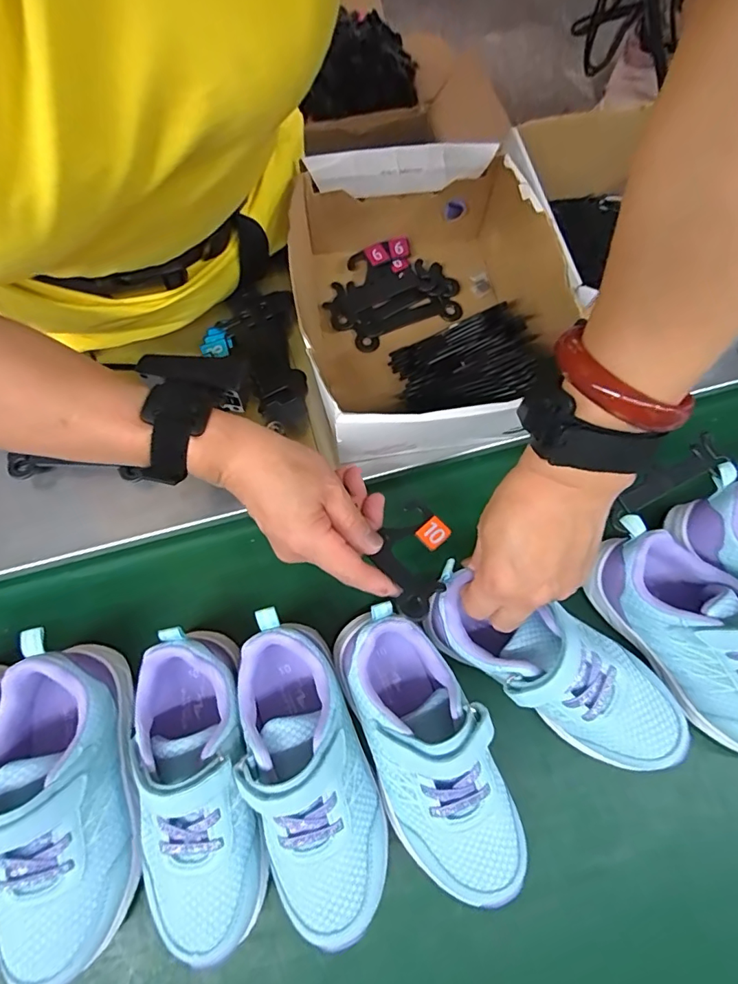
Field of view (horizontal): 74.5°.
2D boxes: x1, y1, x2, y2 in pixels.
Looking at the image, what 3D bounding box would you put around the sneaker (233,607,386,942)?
[{"bbox_3d":[-0.039,0.172,0.304,0.074,0.065,0.191,-15,75,-5],"label":"sneaker"}]

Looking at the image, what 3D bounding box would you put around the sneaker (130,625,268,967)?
[{"bbox_3d":[-0.109,0.182,0.301,0.075,0.062,0.183,-12,75,-4],"label":"sneaker"}]

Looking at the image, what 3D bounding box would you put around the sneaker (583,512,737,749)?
[{"bbox_3d":[0.238,0.103,0.343,0.082,0.071,0.189,-36,78,-10],"label":"sneaker"}]

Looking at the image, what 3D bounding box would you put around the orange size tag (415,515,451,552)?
[{"bbox_3d":[0.045,0.029,0.342,0.023,0.004,0.018,-36,83,-30],"label":"orange size tag"}]

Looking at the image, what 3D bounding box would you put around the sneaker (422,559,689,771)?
[{"bbox_3d":[0.122,0.116,0.325,0.182,0.071,0.070,30,79,4],"label":"sneaker"}]

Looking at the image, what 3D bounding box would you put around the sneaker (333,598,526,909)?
[{"bbox_3d":[0.037,0.165,0.315,0.076,0.085,0.180,-21,73,-7],"label":"sneaker"}]

